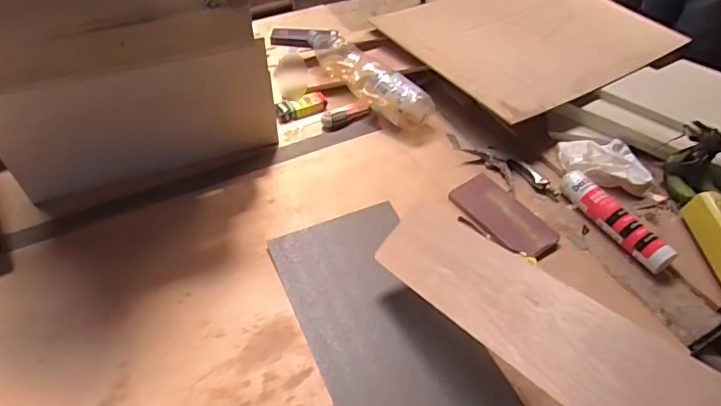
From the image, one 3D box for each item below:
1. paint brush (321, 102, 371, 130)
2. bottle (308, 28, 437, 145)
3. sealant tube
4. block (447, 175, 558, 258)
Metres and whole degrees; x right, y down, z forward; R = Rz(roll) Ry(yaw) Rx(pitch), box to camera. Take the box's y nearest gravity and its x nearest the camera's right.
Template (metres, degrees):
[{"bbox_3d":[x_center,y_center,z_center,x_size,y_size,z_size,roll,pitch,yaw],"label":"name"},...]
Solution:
[{"bbox_3d":[-0.031,-0.188,1.033,0.111,0.033,0.032,-25,54,-21],"label":"paint brush"},{"bbox_3d":[0.028,-0.265,1.051,0.098,0.099,0.329,-36,59,-28],"label":"bottle"},{"bbox_3d":[0.447,0.027,0.847,0.056,0.043,0.230,-25,54,-21],"label":"sealant tube"},{"bbox_3d":[0.254,0.020,0.858,0.086,0.022,0.190,-34,57,-27],"label":"block"}]

